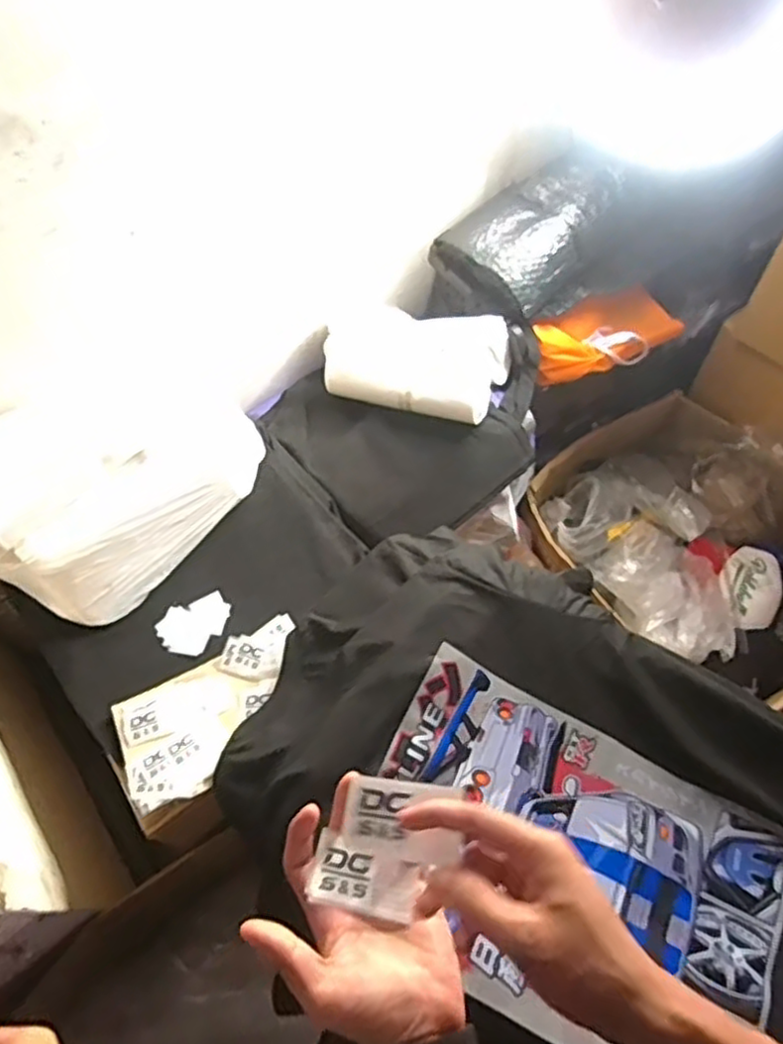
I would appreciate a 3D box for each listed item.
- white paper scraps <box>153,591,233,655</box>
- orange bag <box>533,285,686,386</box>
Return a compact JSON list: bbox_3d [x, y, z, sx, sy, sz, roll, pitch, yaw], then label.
[{"bbox_3d":[-0.245,0.126,0.868,0.088,0.004,0.072,-34,64,-16],"label":"white paper scraps"},{"bbox_3d":[0.365,-0.322,1.175,0.283,0.078,0.102,-20,61,-10],"label":"orange bag"}]

